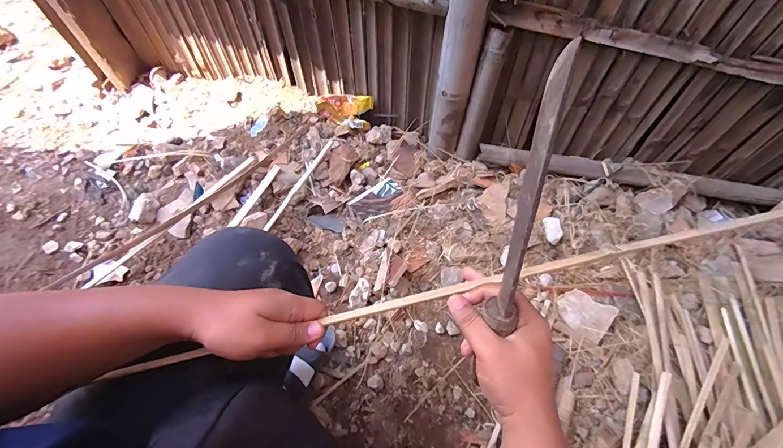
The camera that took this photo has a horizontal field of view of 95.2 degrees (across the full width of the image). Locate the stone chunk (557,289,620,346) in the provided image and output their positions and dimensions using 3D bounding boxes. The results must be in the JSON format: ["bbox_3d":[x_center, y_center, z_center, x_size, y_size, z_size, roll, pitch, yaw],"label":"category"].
[{"bbox_3d":[0.421,0.192,0.779,0.104,0.027,0.092,41,67,18],"label":"stone chunk"}]

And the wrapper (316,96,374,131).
[{"bbox_3d":[-0.127,-0.309,0.970,0.148,0.028,0.088,12,102,5],"label":"wrapper"}]

